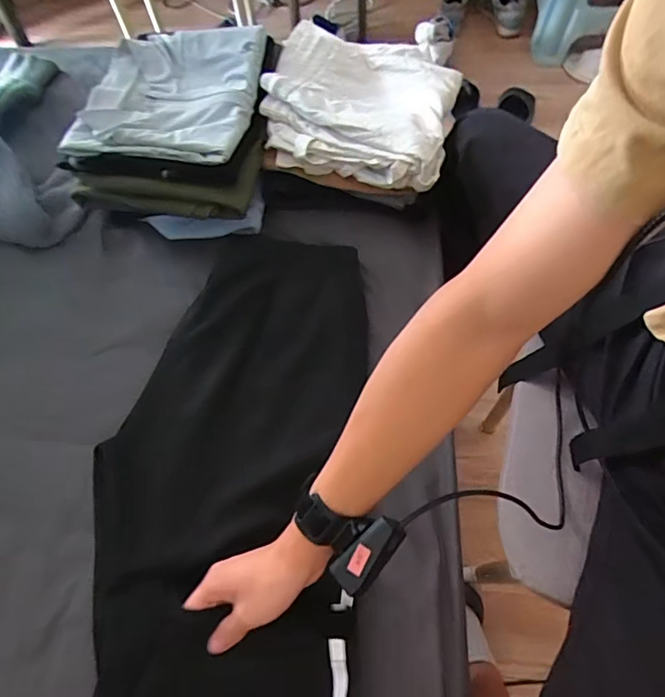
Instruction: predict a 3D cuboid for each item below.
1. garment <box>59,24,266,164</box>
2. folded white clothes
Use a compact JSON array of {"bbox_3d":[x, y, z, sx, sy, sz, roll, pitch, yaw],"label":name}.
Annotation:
[{"bbox_3d":[-0.238,-0.375,0.704,0.248,0.045,0.255,8,62,7],"label":"garment"},{"bbox_3d":[0.043,-0.377,0.730,0.274,0.070,0.296,12,64,9],"label":"folded white clothes"}]

